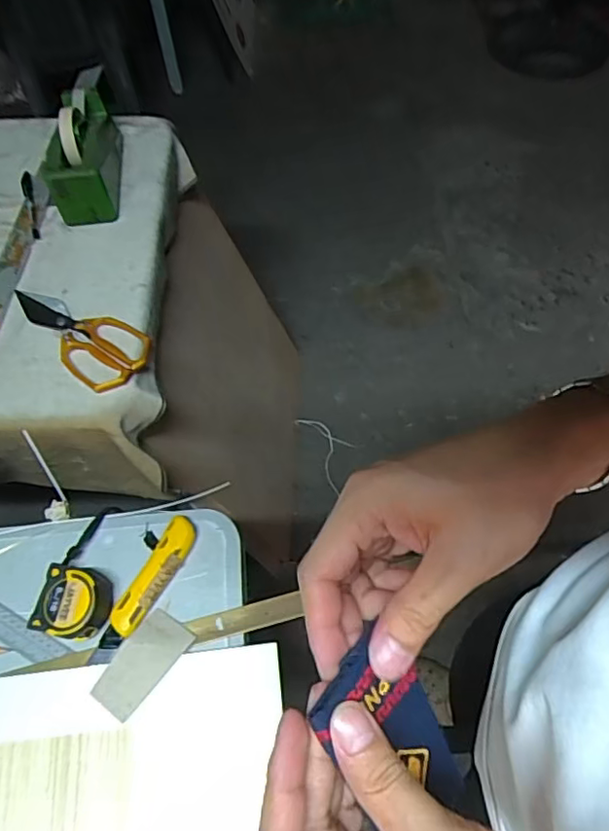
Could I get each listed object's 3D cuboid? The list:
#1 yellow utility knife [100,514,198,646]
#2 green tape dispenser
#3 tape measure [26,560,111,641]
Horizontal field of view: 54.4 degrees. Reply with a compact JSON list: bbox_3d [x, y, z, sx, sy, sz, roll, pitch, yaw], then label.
[{"bbox_3d":[-0.159,0.171,0.612,0.038,0.017,0.145,23,64,15],"label":"yellow utility knife"},{"bbox_3d":[-0.327,-0.396,0.871,0.079,0.110,0.198,-7,60,-2],"label":"green tape dispenser"},{"bbox_3d":[-0.228,0.184,0.591,0.064,0.043,0.072,14,62,10],"label":"tape measure"}]

